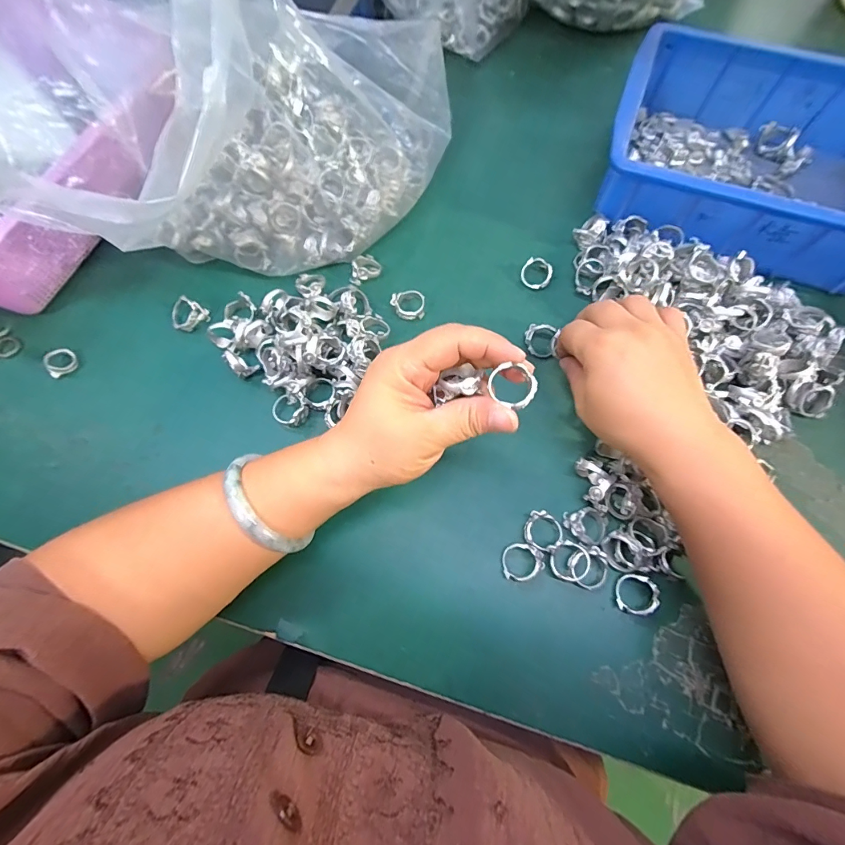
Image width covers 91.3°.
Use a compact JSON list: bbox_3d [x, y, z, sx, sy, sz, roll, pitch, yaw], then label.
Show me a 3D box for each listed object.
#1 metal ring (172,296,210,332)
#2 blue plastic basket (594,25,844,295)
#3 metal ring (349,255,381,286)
[{"bbox_3d":[-0.198,-0.091,0.347,0.025,0.017,0.028,40,77,12],"label":"metal ring"},{"bbox_3d":[0.282,-0.224,0.352,0.232,0.074,0.174,19,74,7],"label":"blue plastic basket"},{"bbox_3d":[-0.049,-0.134,0.359,0.023,0.014,0.030,9,73,3],"label":"metal ring"}]

